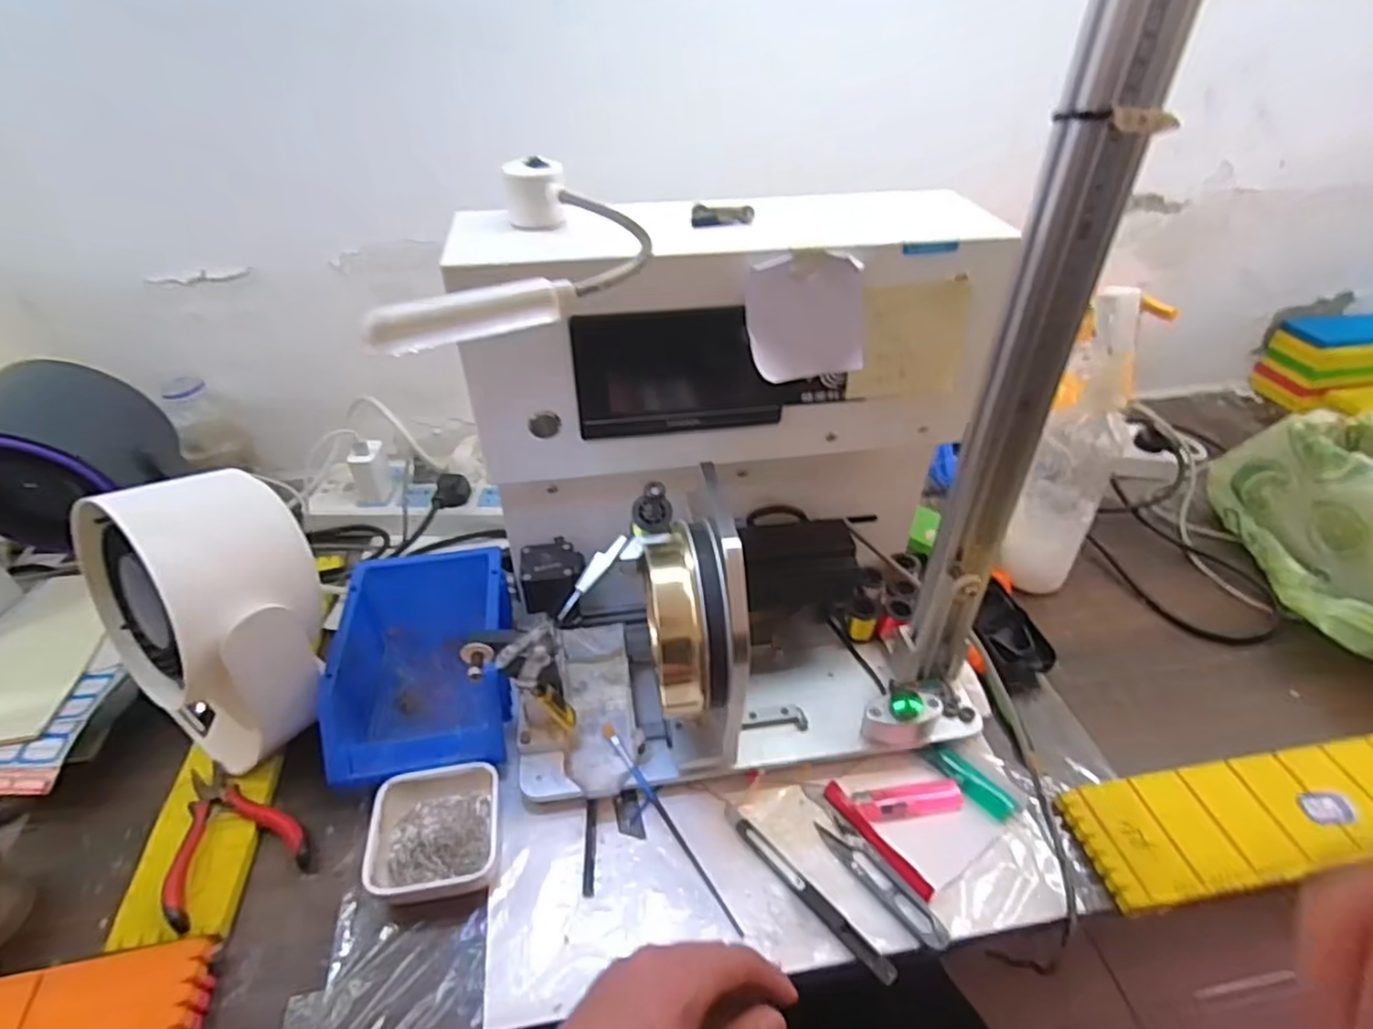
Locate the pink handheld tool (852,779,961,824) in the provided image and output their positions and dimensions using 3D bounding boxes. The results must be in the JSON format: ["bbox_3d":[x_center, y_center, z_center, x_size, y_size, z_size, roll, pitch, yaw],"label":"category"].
[{"bbox_3d":[0.159,0.203,0.491,0.079,0.008,0.024,-7,38,-7],"label":"pink handheld tool"}]

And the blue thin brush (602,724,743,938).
[{"bbox_3d":[-0.013,0.213,0.478,0.008,0.012,0.164,-25,56,-27],"label":"blue thin brush"}]

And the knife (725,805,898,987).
[{"bbox_3d":[0.076,0.244,0.453,0.012,0.008,0.143,-28,45,-30],"label":"knife"}]

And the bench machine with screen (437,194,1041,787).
[{"bbox_3d":[0.034,-0.001,0.482,0.342,0.350,0.242,-8,38,-7],"label":"bench machine with screen"}]

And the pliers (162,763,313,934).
[{"bbox_3d":[-0.318,0.219,0.478,0.082,0.015,0.108,-26,44,-28],"label":"pliers"}]

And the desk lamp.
[{"bbox_3d":[-0.068,-0.138,0.349,0.099,0.034,0.220,2,39,3],"label":"desk lamp"}]

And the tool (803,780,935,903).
[{"bbox_3d":[0.124,0.220,0.476,0.016,0.008,0.105,-25,43,-26],"label":"tool"}]

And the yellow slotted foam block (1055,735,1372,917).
[{"bbox_3d":[0.434,0.201,0.476,0.329,0.024,0.081,-8,38,-8],"label":"yellow slotted foam block"}]

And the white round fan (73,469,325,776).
[{"bbox_3d":[-0.344,0.074,0.509,0.175,0.206,0.117,22,44,28],"label":"white round fan"}]

